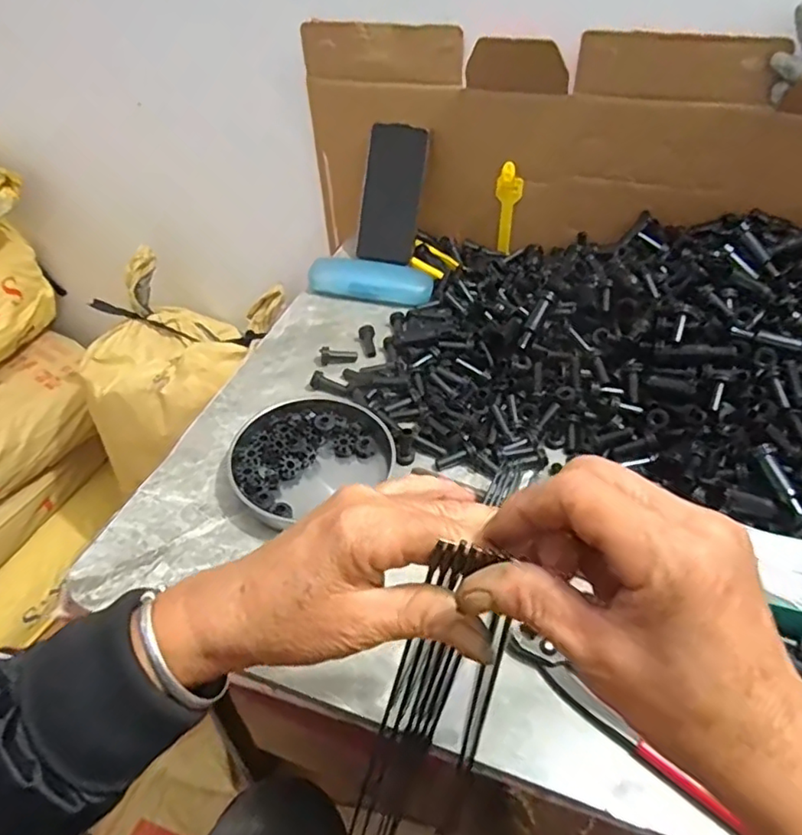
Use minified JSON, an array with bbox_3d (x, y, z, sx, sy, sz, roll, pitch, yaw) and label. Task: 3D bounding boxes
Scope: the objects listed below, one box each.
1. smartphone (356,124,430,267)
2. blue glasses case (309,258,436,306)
[{"bbox_3d":[-0.012,-0.283,0.760,0.071,0.166,0.010,11,28,-1],"label":"smartphone"},{"bbox_3d":[-0.036,-0.166,0.716,0.147,0.033,0.047,10,46,6],"label":"blue glasses case"}]

